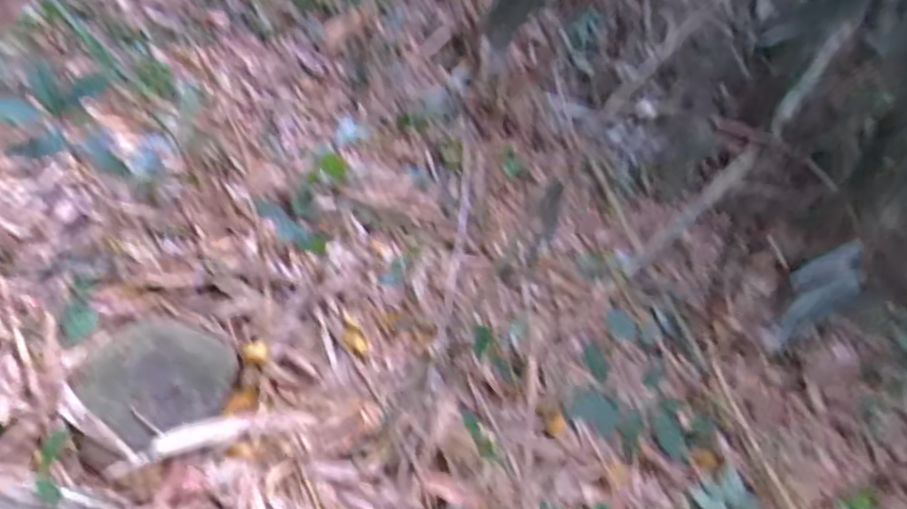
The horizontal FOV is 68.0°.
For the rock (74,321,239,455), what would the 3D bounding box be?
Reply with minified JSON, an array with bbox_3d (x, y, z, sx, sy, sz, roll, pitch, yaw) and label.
[{"bbox_3d":[-0.533,0.226,1.237,0.176,0.133,0.240,29,56,28],"label":"rock"}]

